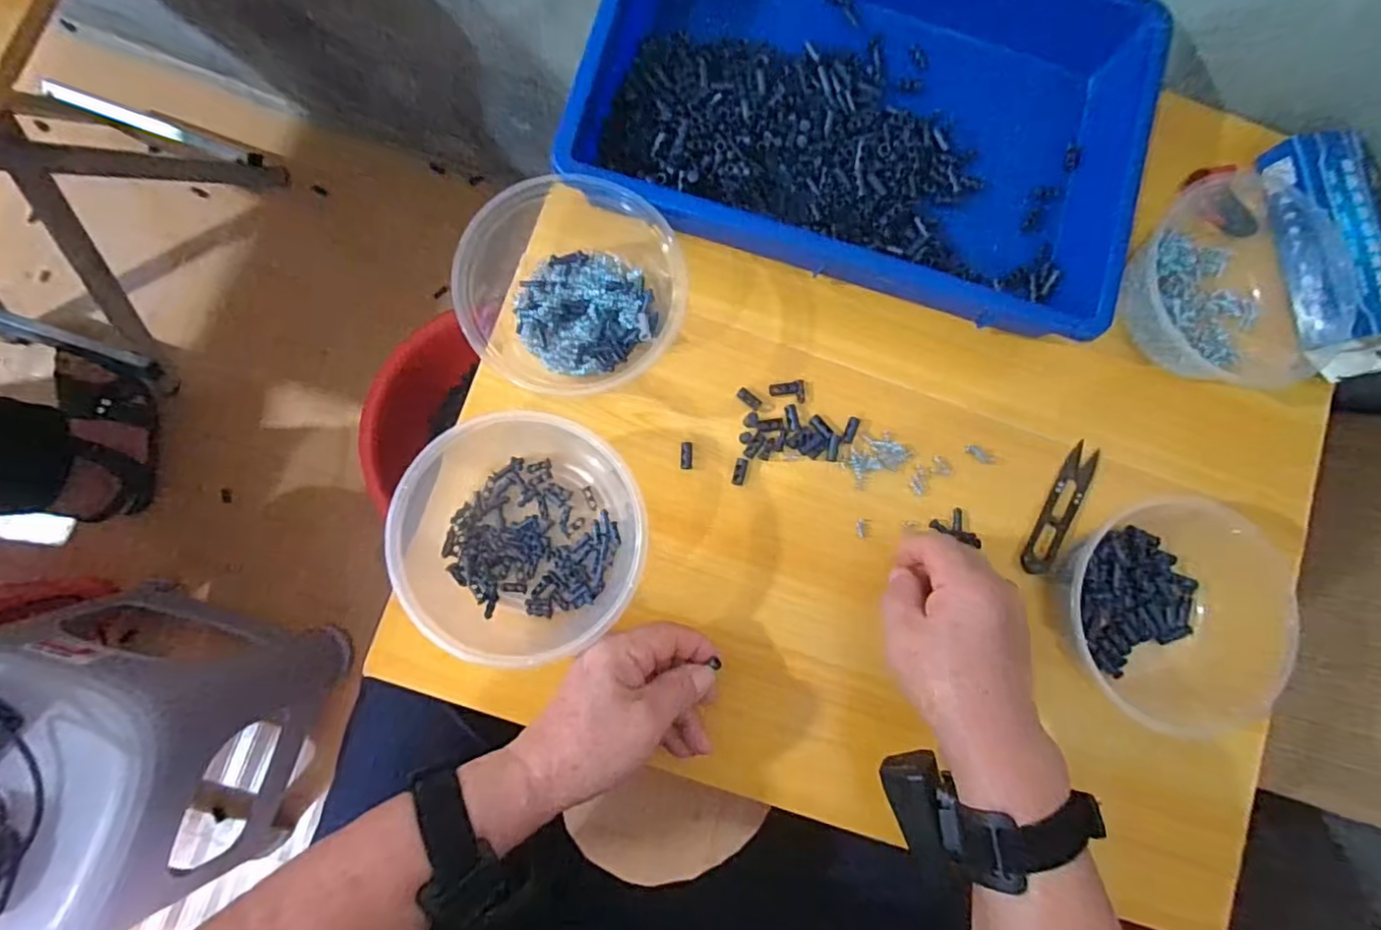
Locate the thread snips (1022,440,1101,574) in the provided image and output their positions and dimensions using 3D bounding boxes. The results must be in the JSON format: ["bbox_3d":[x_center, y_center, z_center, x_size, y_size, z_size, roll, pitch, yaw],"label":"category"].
[{"bbox_3d":[0.258,0.030,0.432,0.024,0.010,0.100,30,85,-1],"label":"thread snips"}]

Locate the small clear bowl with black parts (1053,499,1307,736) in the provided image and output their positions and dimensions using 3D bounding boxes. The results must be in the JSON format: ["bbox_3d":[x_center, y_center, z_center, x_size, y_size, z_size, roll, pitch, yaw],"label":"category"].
[{"bbox_3d":[0.301,0.100,0.406,0.155,0.062,0.155,0,87,-3],"label":"small clear bowl with black parts"}]

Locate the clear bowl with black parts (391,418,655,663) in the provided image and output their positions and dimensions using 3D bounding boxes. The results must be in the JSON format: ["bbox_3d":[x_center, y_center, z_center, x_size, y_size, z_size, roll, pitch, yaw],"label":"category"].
[{"bbox_3d":[-0.102,0.045,0.386,0.141,0.058,0.141,0,87,-3],"label":"clear bowl with black parts"}]

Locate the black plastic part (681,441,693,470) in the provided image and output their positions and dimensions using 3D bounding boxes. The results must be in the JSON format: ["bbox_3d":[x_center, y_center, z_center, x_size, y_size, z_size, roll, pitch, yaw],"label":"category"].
[{"bbox_3d":[-0.002,-0.006,0.422,0.008,0.004,0.019,1,86,-3],"label":"black plastic part"}]

